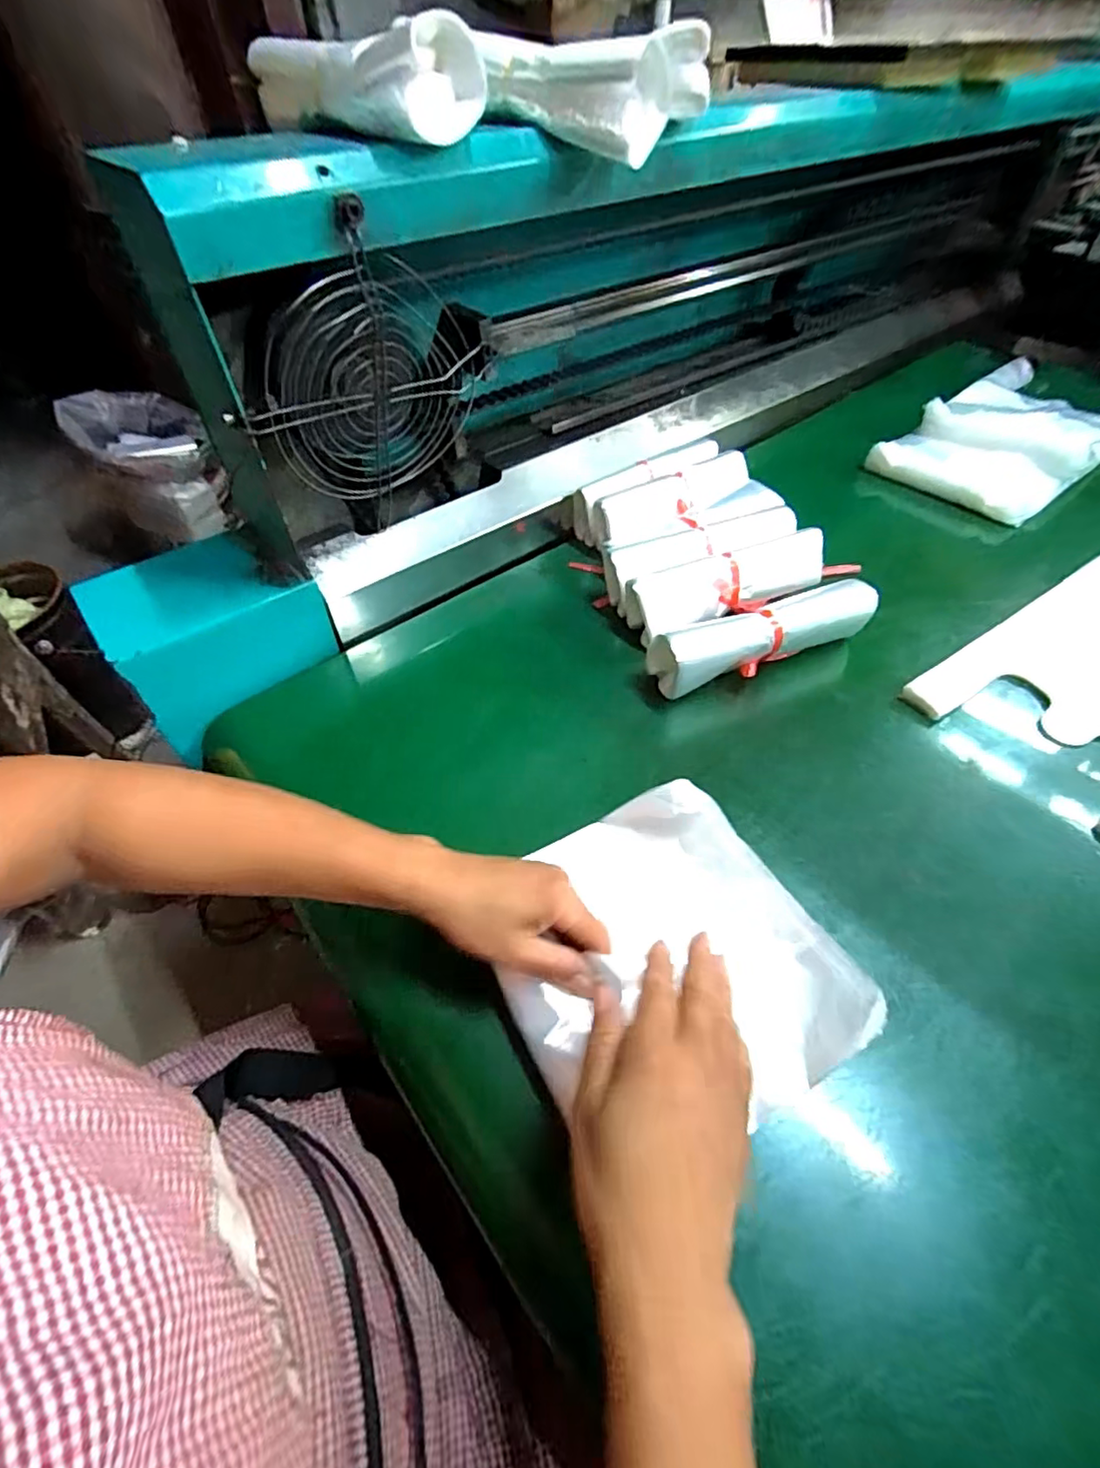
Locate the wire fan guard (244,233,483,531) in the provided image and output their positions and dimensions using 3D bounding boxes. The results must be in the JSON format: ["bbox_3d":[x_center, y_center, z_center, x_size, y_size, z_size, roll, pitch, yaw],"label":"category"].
[{"bbox_3d":[-0.132,-0.261,0.450,0.021,0.183,0.162,44,101,17],"label":"wire fan guard"}]

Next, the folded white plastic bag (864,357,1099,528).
[{"bbox_3d":[0.612,-0.403,0.754,0.379,0.030,0.203,-36,57,-21],"label":"folded white plastic bag"}]

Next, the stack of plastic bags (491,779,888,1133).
[{"bbox_3d":[0.064,0.136,0.360,0.180,0.050,0.198,-26,54,-15],"label":"stack of plastic bags"}]

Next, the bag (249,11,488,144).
[{"bbox_3d":[-0.132,-0.453,0.401,0.071,0.049,0.200,-36,59,-24],"label":"bag"}]

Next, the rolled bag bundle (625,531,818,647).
[{"bbox_3d":[0.173,-0.146,0.568,0.204,0.053,0.051,-20,53,-14],"label":"rolled bag bundle"}]

